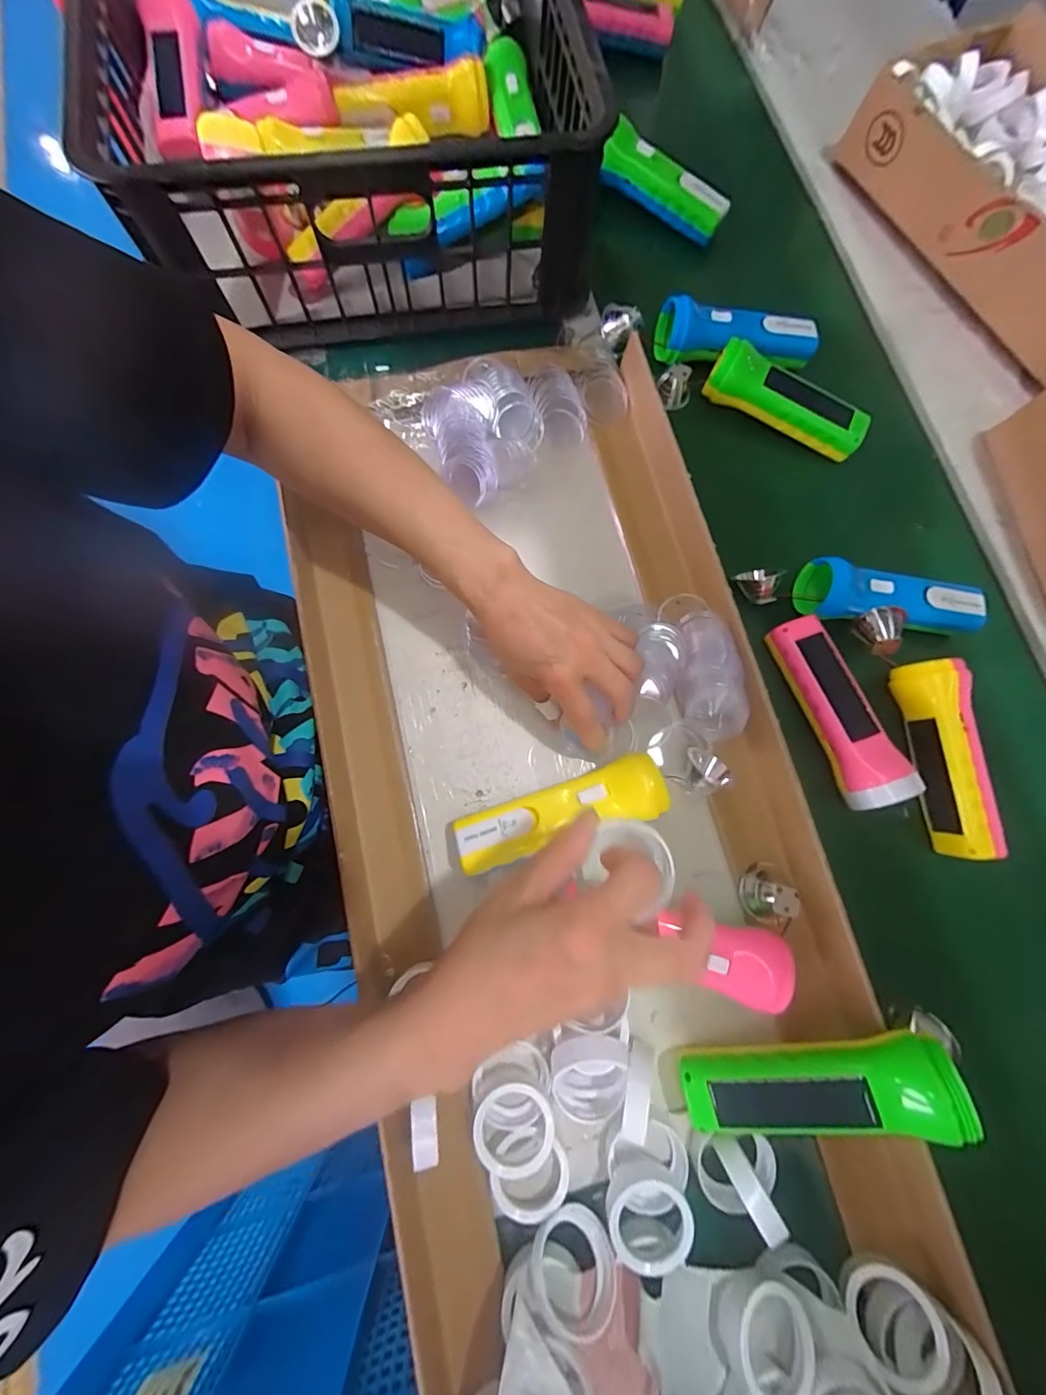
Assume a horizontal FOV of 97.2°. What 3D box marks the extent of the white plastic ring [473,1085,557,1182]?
[{"bbox_3d":[-0.007,0.284,0.303,0.051,0.010,0.049,8,69,9],"label":"white plastic ring"}]

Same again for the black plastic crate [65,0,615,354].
[{"bbox_3d":[-0.172,-0.635,0.440,0.394,0.154,0.556,-10,78,-5],"label":"black plastic crate"}]

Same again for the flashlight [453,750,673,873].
[{"bbox_3d":[0.026,0.087,0.348,0.154,0.045,0.043,-16,80,-7],"label":"flashlight"}]

